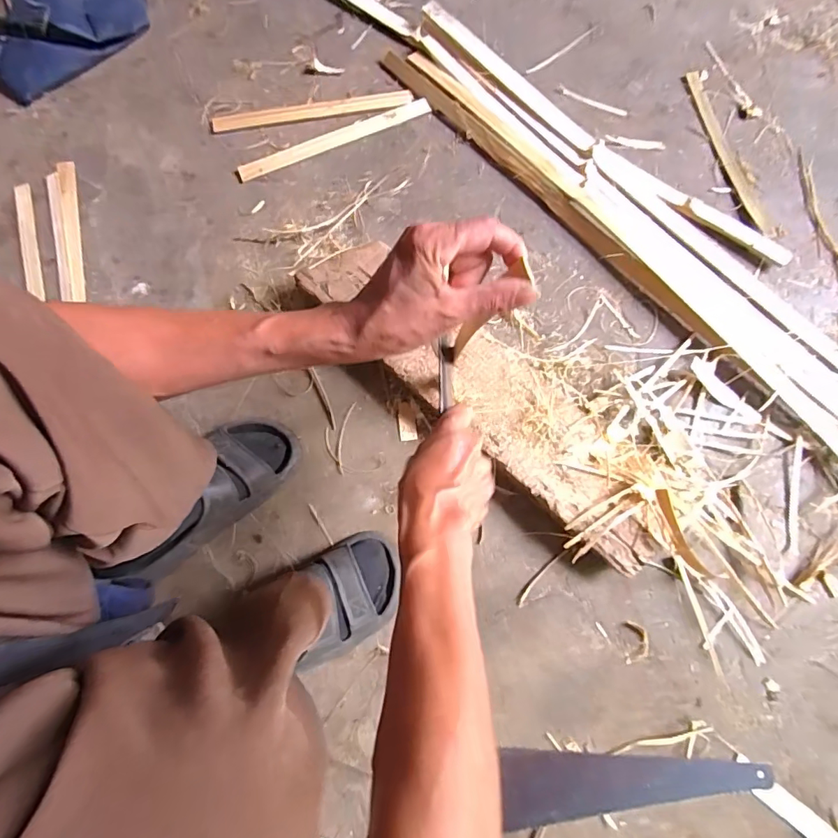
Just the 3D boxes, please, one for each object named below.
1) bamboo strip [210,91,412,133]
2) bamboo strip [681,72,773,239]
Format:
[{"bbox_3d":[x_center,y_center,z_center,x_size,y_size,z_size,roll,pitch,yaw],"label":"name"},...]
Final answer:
[{"bbox_3d":[-0.164,-0.471,0.735,0.304,0.012,0.023,-9,78,-3],"label":"bamboo strip"},{"bbox_3d":[0.467,-0.407,0.733,0.027,0.009,0.295,-14,78,-4],"label":"bamboo strip"}]

